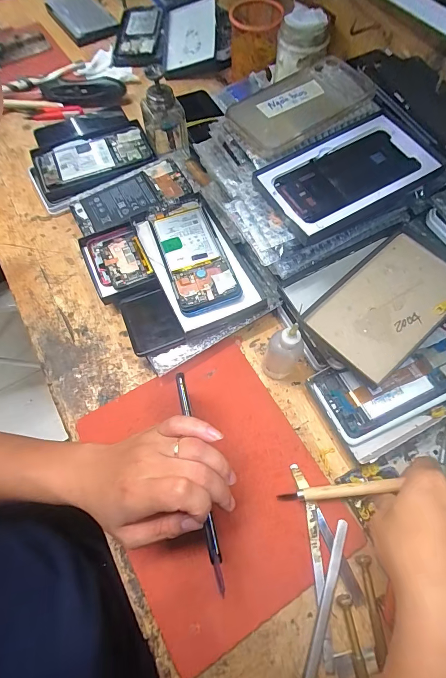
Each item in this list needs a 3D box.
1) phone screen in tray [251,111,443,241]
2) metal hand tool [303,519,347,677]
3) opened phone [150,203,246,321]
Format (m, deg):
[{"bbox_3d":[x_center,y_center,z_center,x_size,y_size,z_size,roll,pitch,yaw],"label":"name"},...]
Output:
[{"bbox_3d":[0.130,-0.170,0.353,0.170,0.021,0.099,-29,68,-12],"label":"phone screen in tray"},{"bbox_3d":[0.091,0.251,0.312,0.010,0.008,0.158,18,68,9],"label":"metal hand tool"},{"bbox_3d":[-0.036,-0.103,0.421,0.072,0.013,0.156,-19,70,-7],"label":"opened phone"}]

